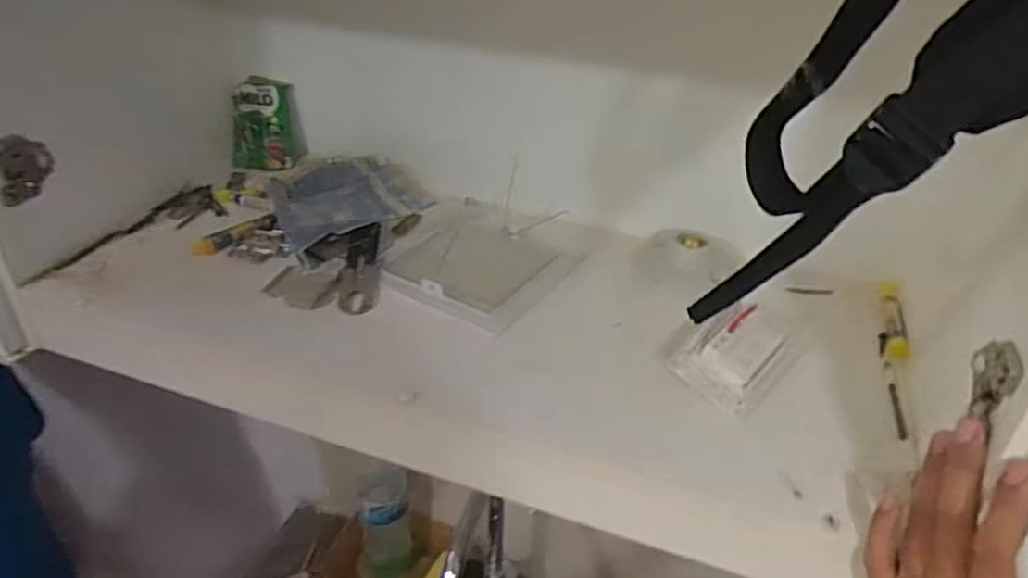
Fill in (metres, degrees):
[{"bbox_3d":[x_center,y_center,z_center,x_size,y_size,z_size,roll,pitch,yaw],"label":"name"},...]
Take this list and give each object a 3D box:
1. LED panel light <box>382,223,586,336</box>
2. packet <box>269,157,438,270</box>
[{"bbox_3d":[-0.033,-0.027,0.653,0.138,0.026,0.158,22,39,27],"label":"LED panel light"},{"bbox_3d":[-0.170,-0.089,0.715,0.153,0.040,0.142,-18,39,-28],"label":"packet"}]

